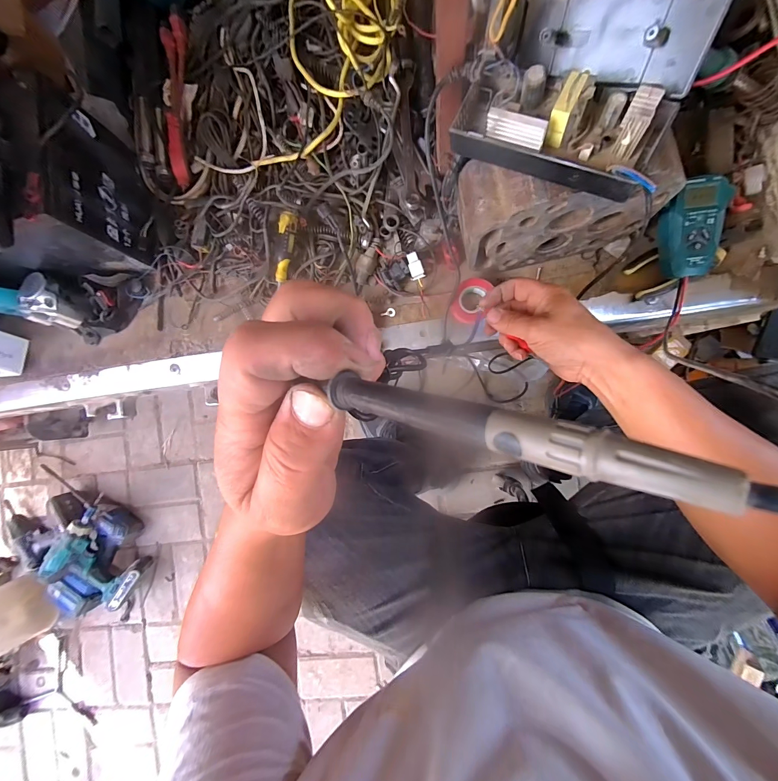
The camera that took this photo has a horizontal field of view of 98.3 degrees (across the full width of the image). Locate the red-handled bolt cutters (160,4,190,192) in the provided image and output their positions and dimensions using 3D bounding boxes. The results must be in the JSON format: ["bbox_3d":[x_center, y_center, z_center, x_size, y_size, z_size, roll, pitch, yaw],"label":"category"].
[{"bbox_3d":[-0.320,-0.443,0.506,0.031,0.024,0.255,-4,87,8],"label":"red-handled bolt cutters"}]

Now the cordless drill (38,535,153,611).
[{"bbox_3d":[-0.720,0.430,0.819,0.198,0.065,0.117,24,91,-6],"label":"cordless drill"}]

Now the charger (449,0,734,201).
[{"bbox_3d":[0.160,-0.263,0.299,0.172,0.090,0.151,29,92,8],"label":"charger"}]

